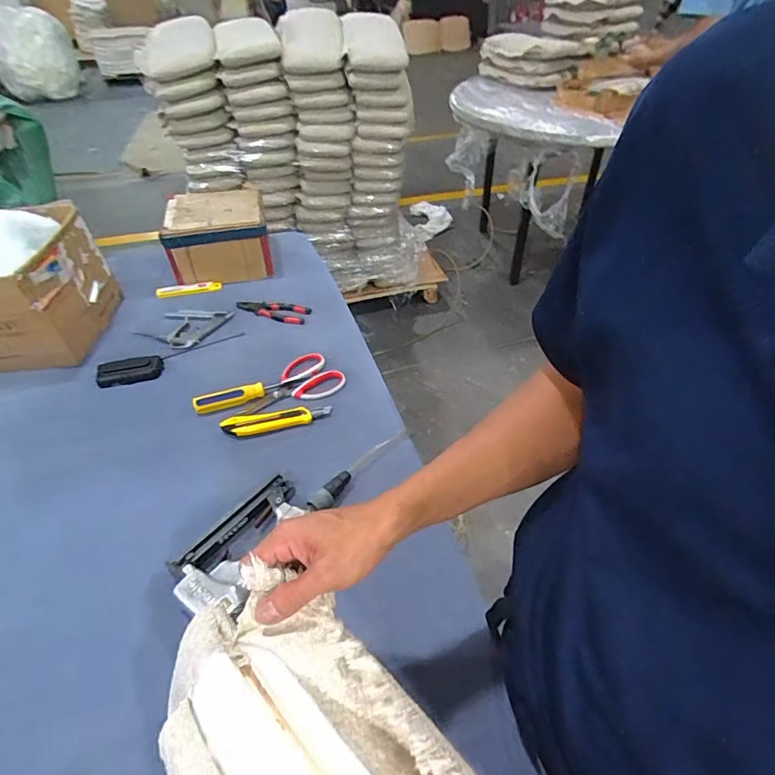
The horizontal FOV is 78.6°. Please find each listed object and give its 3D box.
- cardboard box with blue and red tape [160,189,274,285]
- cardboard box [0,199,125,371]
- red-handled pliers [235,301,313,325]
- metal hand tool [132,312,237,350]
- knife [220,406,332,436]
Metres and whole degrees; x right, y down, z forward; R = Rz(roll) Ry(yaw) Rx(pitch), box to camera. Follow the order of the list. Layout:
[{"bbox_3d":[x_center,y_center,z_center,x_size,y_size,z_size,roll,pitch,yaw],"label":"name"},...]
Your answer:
[{"bbox_3d":[-0.387,-0.349,1.090,0.217,0.127,0.176,-13,45,-11],"label":"cardboard box with blue and red tape"},{"bbox_3d":[-0.716,-0.191,0.874,0.307,0.204,0.251,-2,43,0],"label":"cardboard box"},{"bbox_3d":[-0.241,-0.160,0.981,0.156,0.010,0.052,8,44,10],"label":"red-handled pliers"},{"bbox_3d":[-0.405,-0.127,0.954,0.129,0.010,0.139,18,47,20],"label":"metal hand tool"},{"bbox_3d":[-0.178,0.052,0.766,0.169,0.018,0.038,-11,44,-9],"label":"knife"}]

